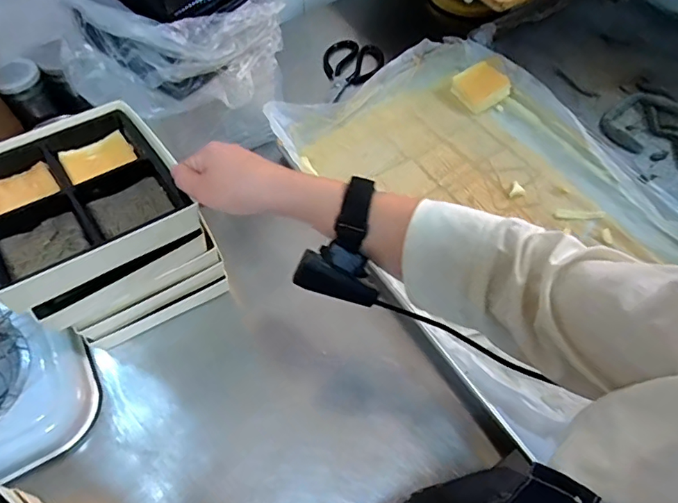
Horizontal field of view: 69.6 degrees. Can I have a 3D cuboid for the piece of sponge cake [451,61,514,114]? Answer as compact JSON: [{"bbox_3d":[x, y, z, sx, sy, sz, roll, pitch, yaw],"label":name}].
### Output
[{"bbox_3d":[0.233,-0.269,0.789,0.076,0.026,0.069,-24,62,-14],"label":"piece of sponge cake"}]

